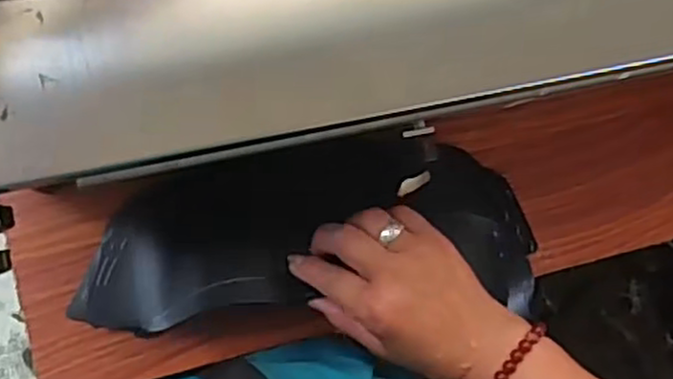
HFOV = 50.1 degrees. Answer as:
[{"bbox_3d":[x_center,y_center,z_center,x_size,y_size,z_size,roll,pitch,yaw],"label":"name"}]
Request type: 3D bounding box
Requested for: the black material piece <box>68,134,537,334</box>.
[{"bbox_3d":[-0.013,0.036,0.523,0.334,0.074,0.130,-7,87,-7],"label":"black material piece"}]

